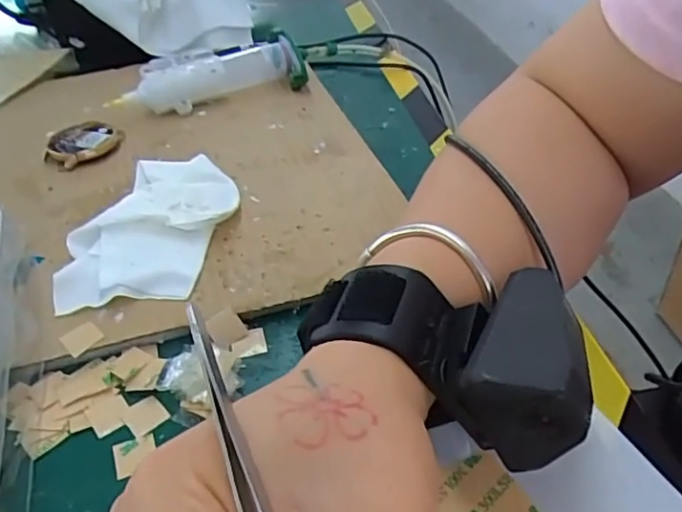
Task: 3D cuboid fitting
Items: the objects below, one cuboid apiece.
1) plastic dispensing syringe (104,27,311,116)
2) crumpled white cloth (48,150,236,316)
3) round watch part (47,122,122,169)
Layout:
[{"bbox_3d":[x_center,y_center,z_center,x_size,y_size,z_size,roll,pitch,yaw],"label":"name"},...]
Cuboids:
[{"bbox_3d":[-0.096,-0.132,0.439,0.134,0.032,0.037,-18,41,-16],"label":"plastic dispensing syringe"},{"bbox_3d":[-0.097,-0.018,0.318,0.072,0.016,0.118,1,39,7],"label":"crumpled white cloth"},{"bbox_3d":[-0.169,-0.074,0.395,0.049,0.009,0.041,-26,45,-23],"label":"round watch part"}]

